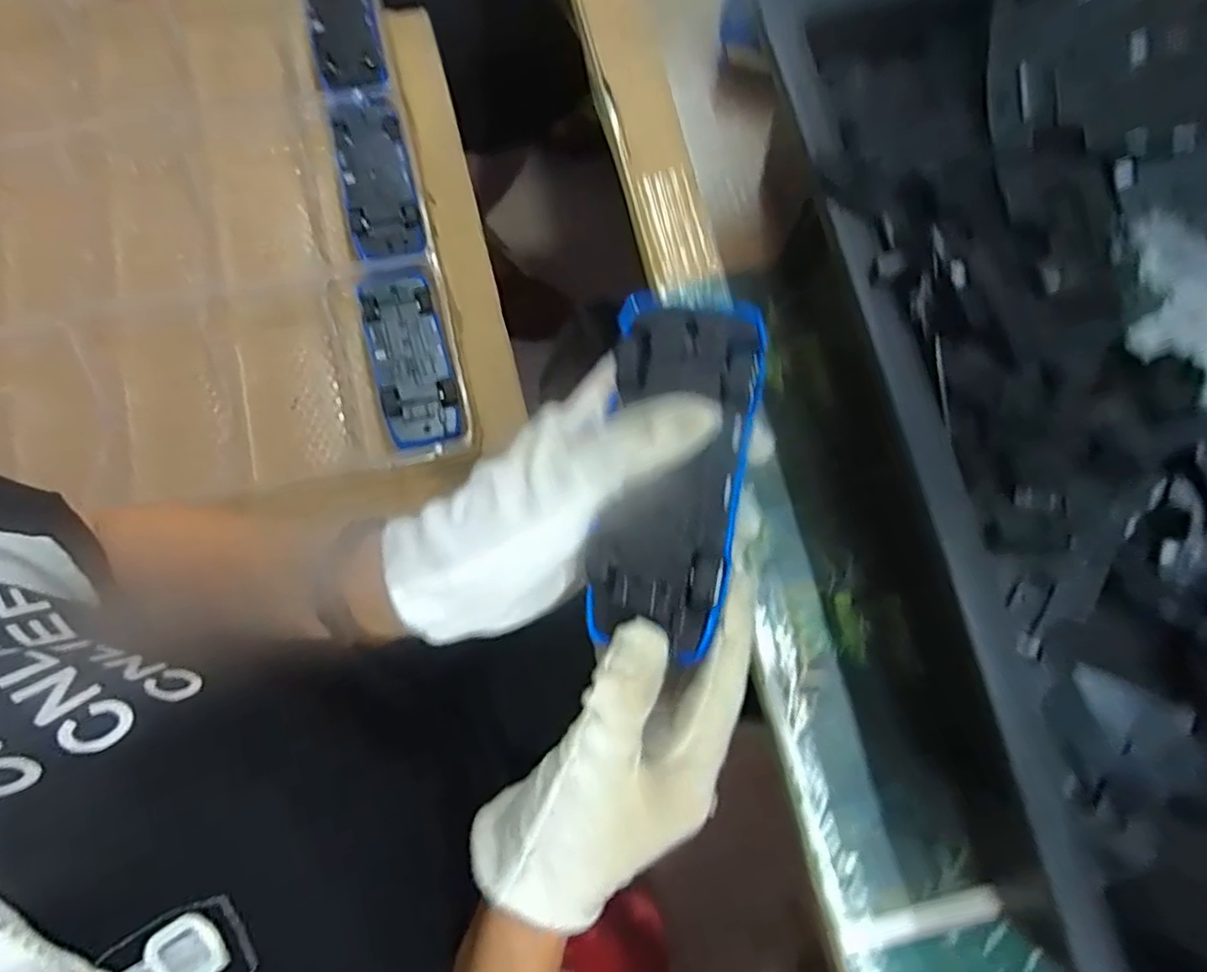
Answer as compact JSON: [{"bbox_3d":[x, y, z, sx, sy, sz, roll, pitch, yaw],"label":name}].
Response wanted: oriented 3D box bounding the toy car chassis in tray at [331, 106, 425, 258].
[{"bbox_3d":[-0.172,-0.229,0.502,0.052,0.019,0.136,-13,78,-5],"label":"toy car chassis in tray"}]

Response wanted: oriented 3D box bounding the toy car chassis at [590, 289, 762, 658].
[{"bbox_3d":[0.025,-0.003,0.241,0.050,0.015,0.125,7,94,2],"label":"toy car chassis"}]

